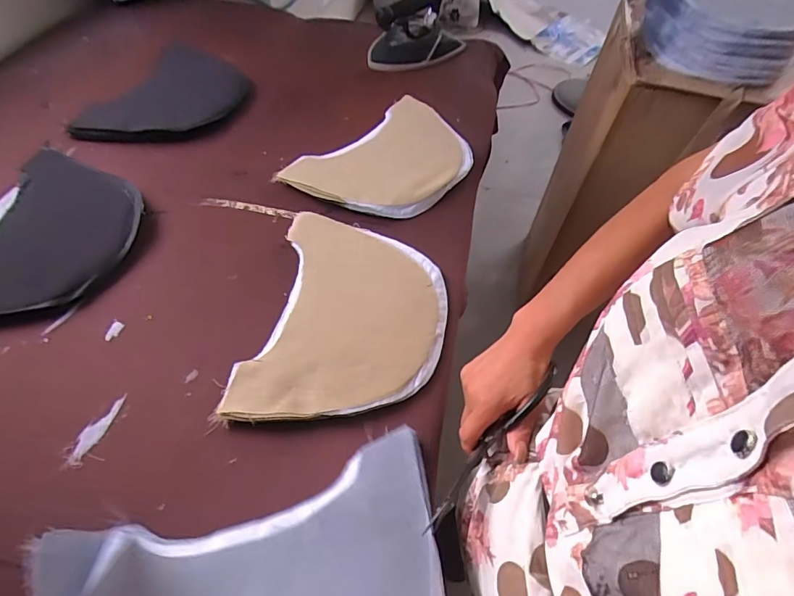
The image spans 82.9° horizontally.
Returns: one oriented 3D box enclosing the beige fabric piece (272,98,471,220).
[{"bbox_3d":[-0.009,-0.218,0.706,0.291,0.028,0.201,-36,64,-27],"label":"beige fabric piece"}]

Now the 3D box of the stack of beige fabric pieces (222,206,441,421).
[{"bbox_3d":[-0.053,0.020,0.542,0.212,0.027,0.288,9,53,1],"label":"stack of beige fabric pieces"}]

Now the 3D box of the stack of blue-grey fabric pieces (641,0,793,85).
[{"bbox_3d":[0.628,-0.528,0.885,0.288,0.124,0.184,25,55,13],"label":"stack of blue-grey fabric pieces"}]

